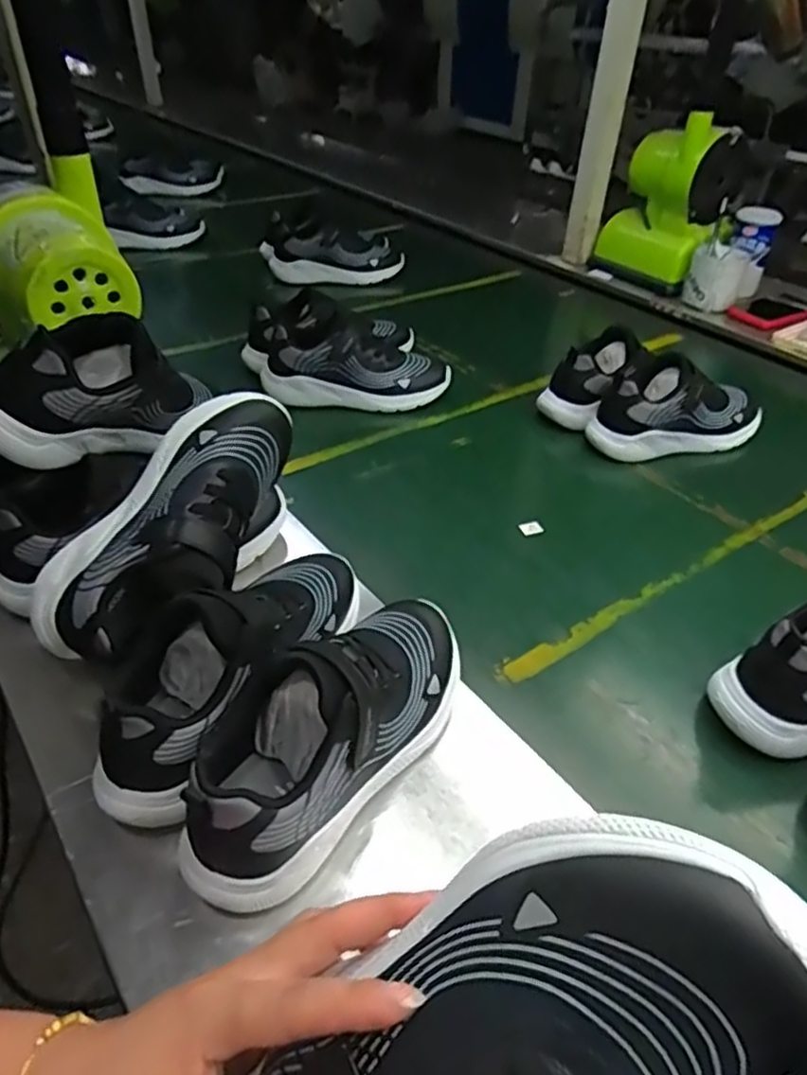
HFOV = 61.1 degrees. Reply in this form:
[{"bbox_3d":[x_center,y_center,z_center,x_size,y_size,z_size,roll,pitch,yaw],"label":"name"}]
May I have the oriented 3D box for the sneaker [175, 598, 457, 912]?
[{"bbox_3d":[-0.036,0.102,0.410,0.079,0.091,0.230,29,47,26],"label":"sneaker"}]

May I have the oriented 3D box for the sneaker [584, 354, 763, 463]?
[{"bbox_3d":[0.315,-0.149,0.778,0.211,0.097,0.086,-10,42,-14],"label":"sneaker"}]

